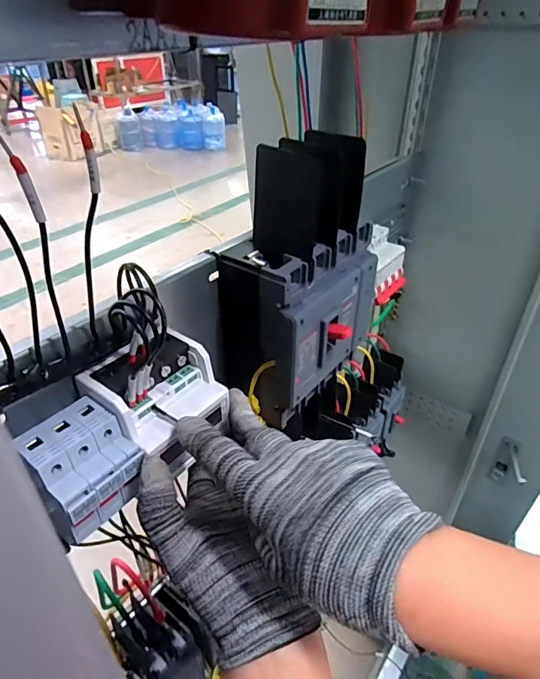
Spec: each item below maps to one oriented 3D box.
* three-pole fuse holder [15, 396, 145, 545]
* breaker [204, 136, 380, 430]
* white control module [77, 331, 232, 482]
[{"bbox_3d":[-0.114,0.082,0.283,0.051,0.059,0.057,26,43,31],"label":"three-pole fuse holder"},{"bbox_3d":[0.031,-0.050,0.416,0.089,0.219,0.159,23,42,28],"label":"breaker"},{"bbox_3d":[-0.073,0.038,0.315,0.071,0.056,0.076,23,42,28],"label":"white control module"}]

